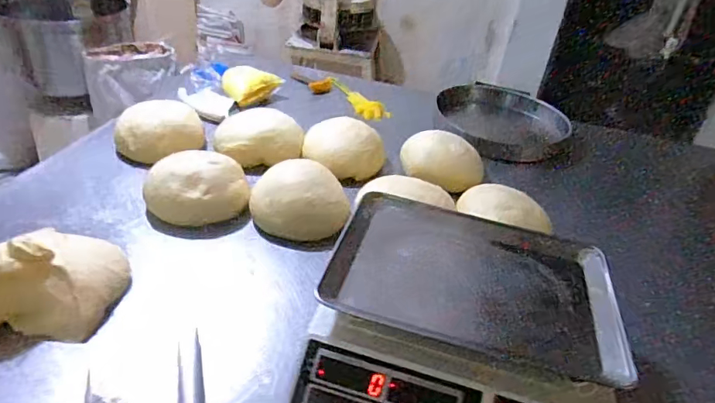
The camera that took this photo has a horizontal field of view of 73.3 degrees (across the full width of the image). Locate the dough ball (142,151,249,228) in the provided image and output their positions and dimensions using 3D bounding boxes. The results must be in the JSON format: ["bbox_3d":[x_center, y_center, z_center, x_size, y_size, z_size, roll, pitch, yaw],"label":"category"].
[{"bbox_3d":[-0.256,-0.025,0.764,0.161,0.068,0.116,-2,36,-13],"label":"dough ball"}]

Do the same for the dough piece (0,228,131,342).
[{"bbox_3d":[-0.404,0.095,0.571,0.223,0.088,0.140,-6,37,-18],"label":"dough piece"}]

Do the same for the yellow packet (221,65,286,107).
[{"bbox_3d":[-0.257,-0.276,1.138,0.107,0.071,0.135,28,40,27],"label":"yellow packet"}]

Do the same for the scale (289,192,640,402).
[{"bbox_3d":[0.122,0.141,0.563,0.328,0.117,0.332,14,35,10],"label":"scale"}]

